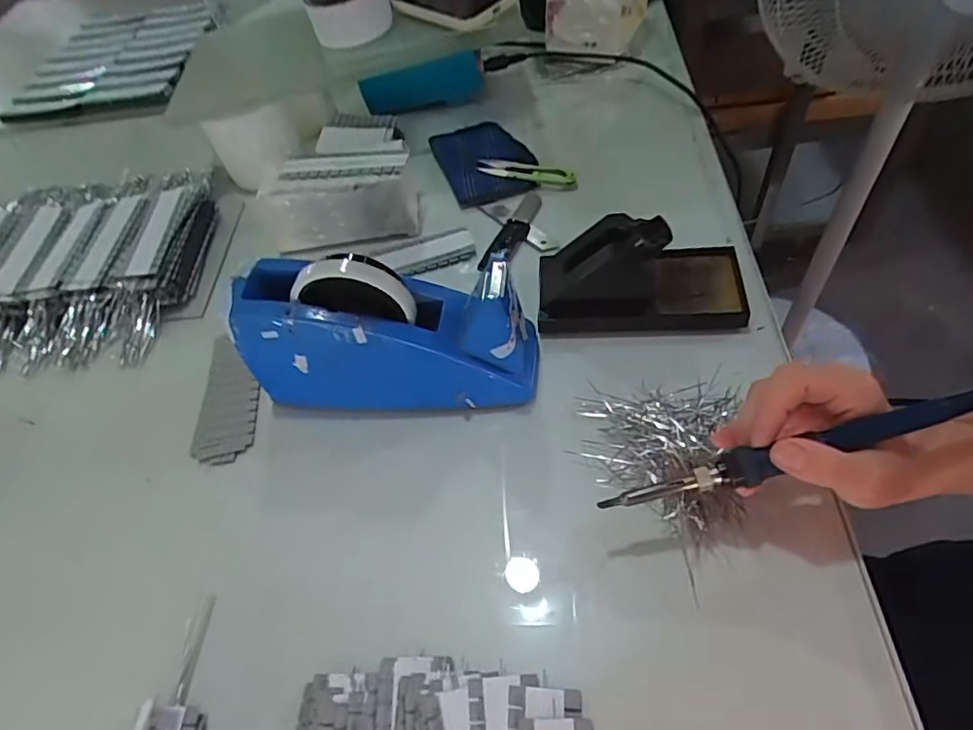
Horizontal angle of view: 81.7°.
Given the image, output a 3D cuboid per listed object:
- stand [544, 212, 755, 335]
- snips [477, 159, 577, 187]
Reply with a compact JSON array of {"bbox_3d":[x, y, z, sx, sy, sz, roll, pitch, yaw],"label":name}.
[{"bbox_3d":[0.124,-0.077,0.442,0.159,0.070,0.078,3,53,5],"label":"stand"},{"bbox_3d":[0.039,-0.198,0.575,0.103,0.015,0.022,10,57,17],"label":"snips"}]

